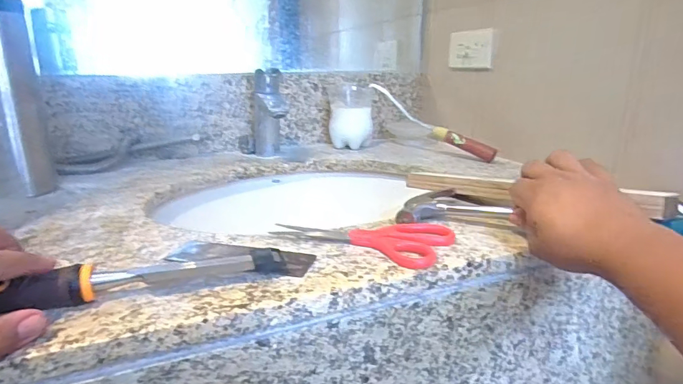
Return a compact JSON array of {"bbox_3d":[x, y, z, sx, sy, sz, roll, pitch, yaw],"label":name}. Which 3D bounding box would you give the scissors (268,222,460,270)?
[{"bbox_3d":[0.018,0.041,0.424,0.173,0.014,0.071,7,18,25],"label":"scissors"}]

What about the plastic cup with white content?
[{"bbox_3d":[0.021,-0.165,0.903,0.087,0.124,0.080,-1,17,0],"label":"plastic cup with white content"}]

